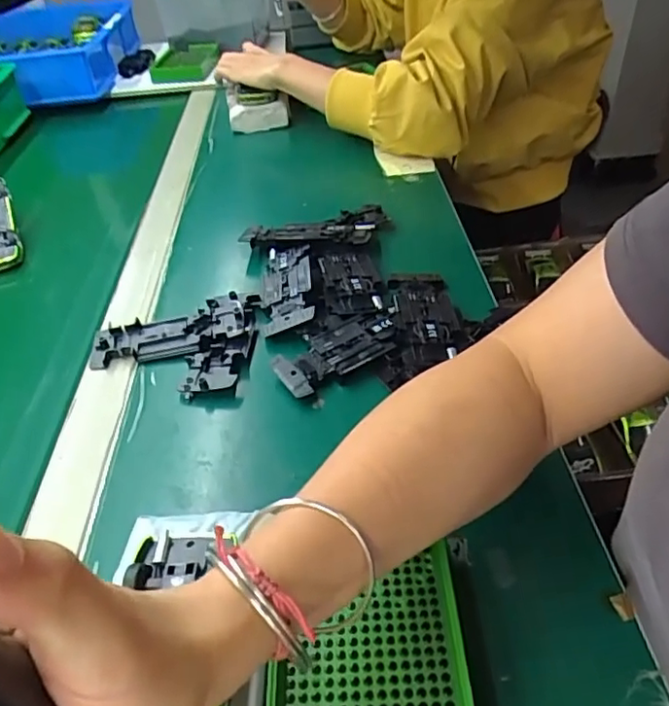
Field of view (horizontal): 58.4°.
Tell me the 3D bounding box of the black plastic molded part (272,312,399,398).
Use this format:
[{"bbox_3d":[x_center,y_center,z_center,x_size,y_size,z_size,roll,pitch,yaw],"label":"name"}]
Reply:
[{"bbox_3d":[0.004,0.000,0.467,0.102,0.021,0.048,-24,43,-21],"label":"black plastic molded part"}]

